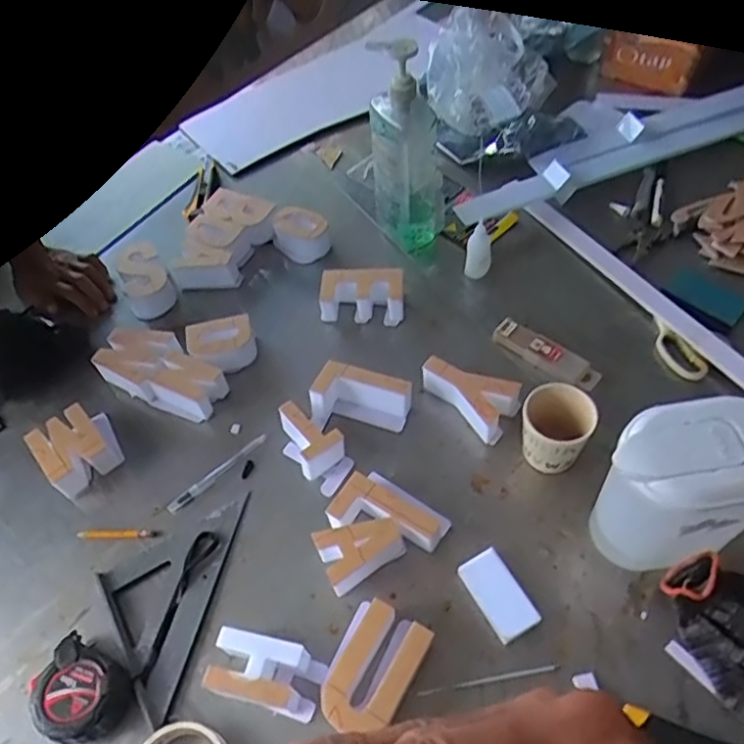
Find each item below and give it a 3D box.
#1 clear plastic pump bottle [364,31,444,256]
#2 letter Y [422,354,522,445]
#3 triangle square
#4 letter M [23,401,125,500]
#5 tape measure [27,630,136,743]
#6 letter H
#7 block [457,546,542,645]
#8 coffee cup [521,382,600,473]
[{"bbox_3d":[0.048,-0.293,0.860,0.067,0.299,0.101,-20,57,-9],"label":"clear plastic pump bottle"},{"bbox_3d":[0.113,0.026,0.754,0.115,0.058,0.061,31,63,22],"label":"letter Y"},{"bbox_3d":[-0.180,0.235,0.659,0.167,0.013,0.169,-30,59,-15],"label":"triangle square"},{"bbox_3d":[-0.354,0.095,0.768,0.088,0.052,0.094,-39,62,-20],"label":"letter M"},{"bbox_3d":[-0.278,0.304,0.598,0.093,0.034,0.075,27,62,20],"label":"tape measure"},{"bbox_3d":[-0.099,0.284,0.596,0.100,0.044,0.057,11,58,11],"label":"letter H"},{"bbox_3d":[0.126,0.220,0.627,0.043,0.019,0.084,-27,58,-13],"label":"block"},{"bbox_3d":[0.199,0.068,0.694,0.072,0.100,0.070,-2,56,3],"label":"coffee cup"}]

